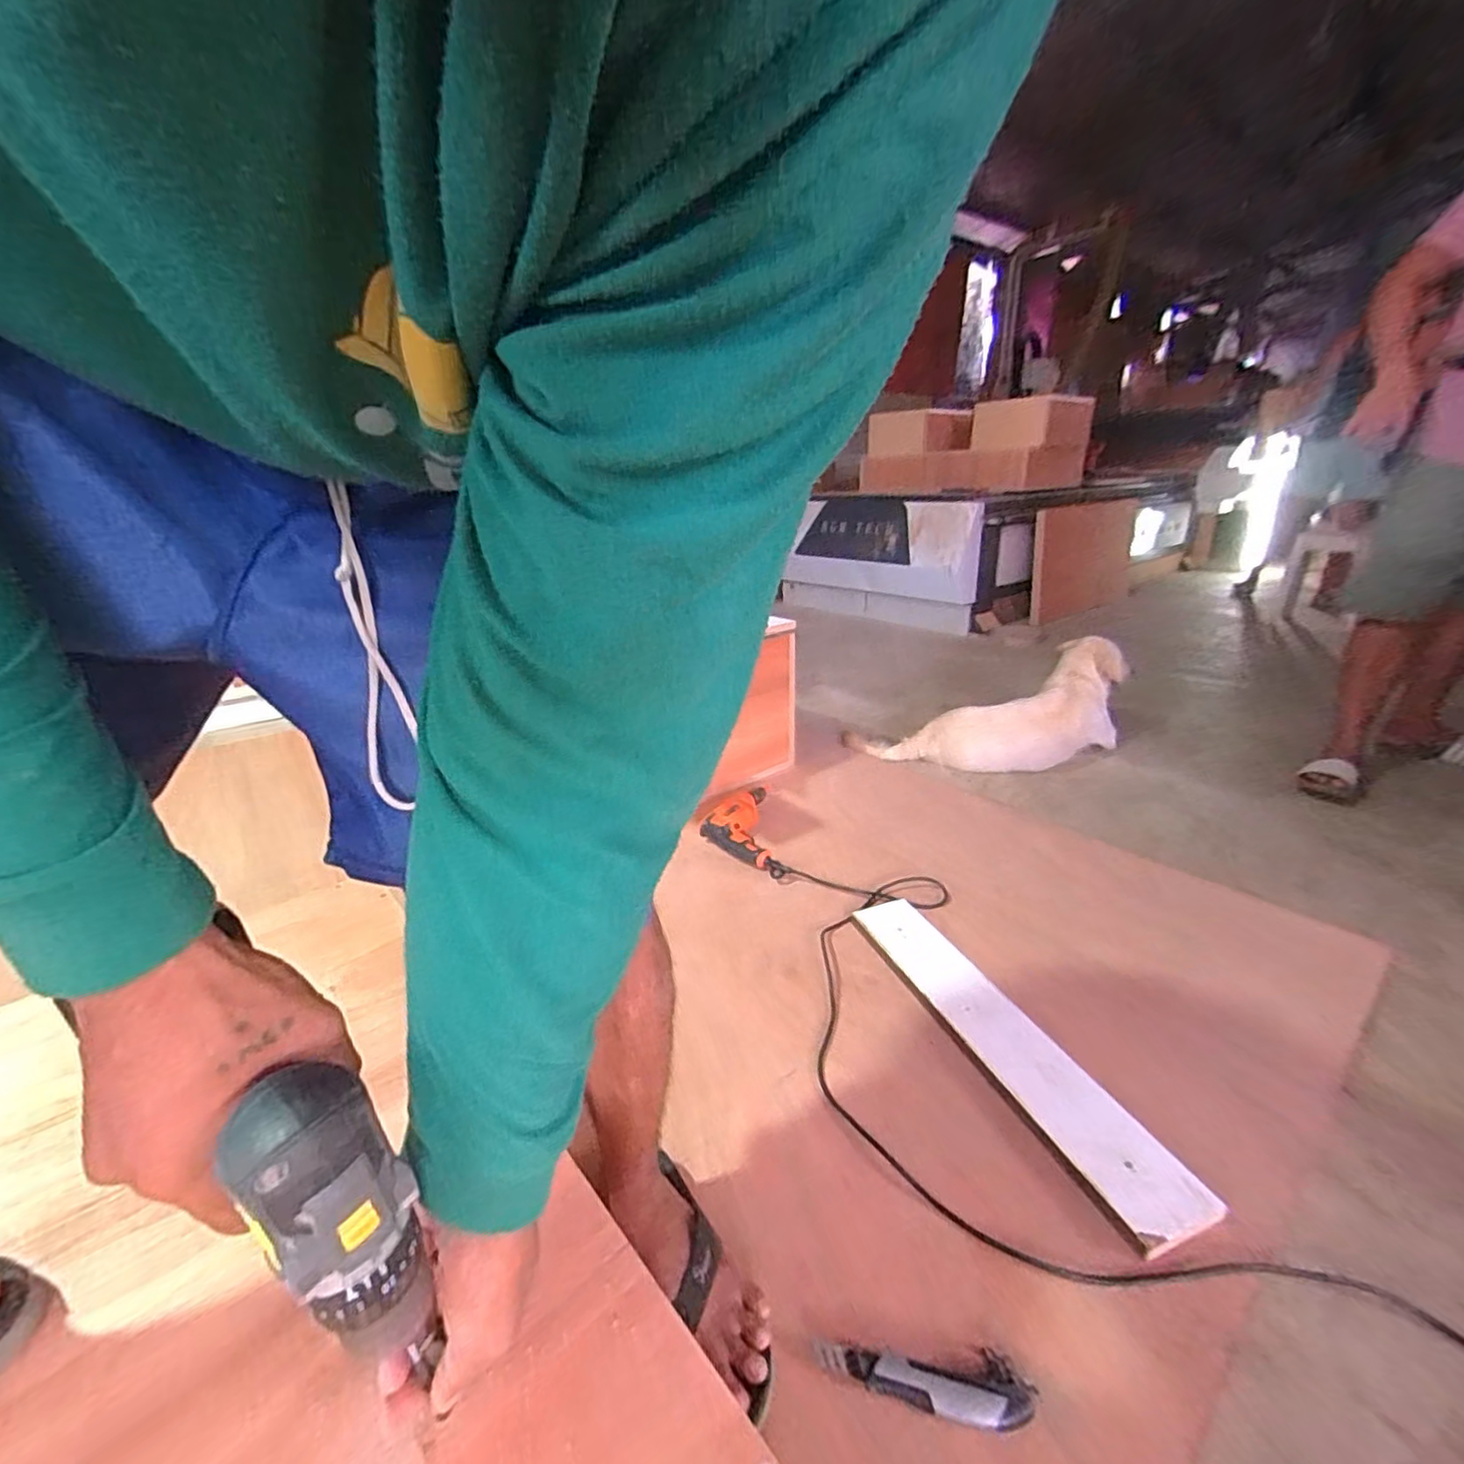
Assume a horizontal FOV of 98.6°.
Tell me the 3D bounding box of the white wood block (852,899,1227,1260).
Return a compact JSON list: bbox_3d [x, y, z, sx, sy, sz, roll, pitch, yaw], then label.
[{"bbox_3d":[0.368,0.421,0.897,0.112,0.026,0.575,-9,23,-17],"label":"white wood block"}]

